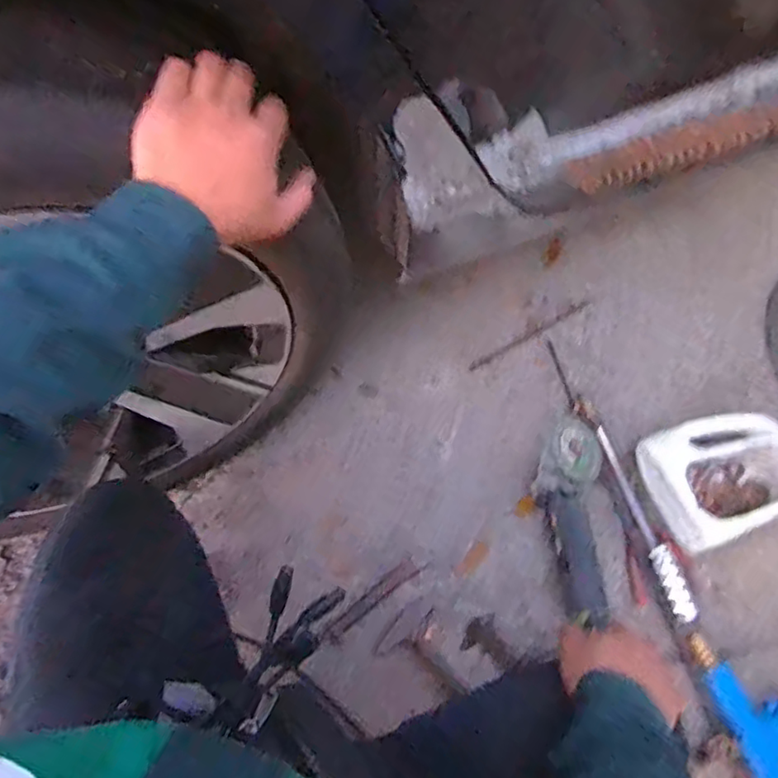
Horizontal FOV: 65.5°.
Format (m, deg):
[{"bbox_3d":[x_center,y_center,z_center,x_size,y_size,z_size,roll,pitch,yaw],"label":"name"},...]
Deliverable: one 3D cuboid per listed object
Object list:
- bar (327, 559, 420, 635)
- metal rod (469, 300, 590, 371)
[{"bbox_3d":[-0.022,0.296,0.855,0.148,0.010,0.027,-36,72,-18],"label":"bar"},{"bbox_3d":[0.254,-0.099,1.074,0.272,0.006,0.014,-30,67,-16],"label":"metal rod"}]

